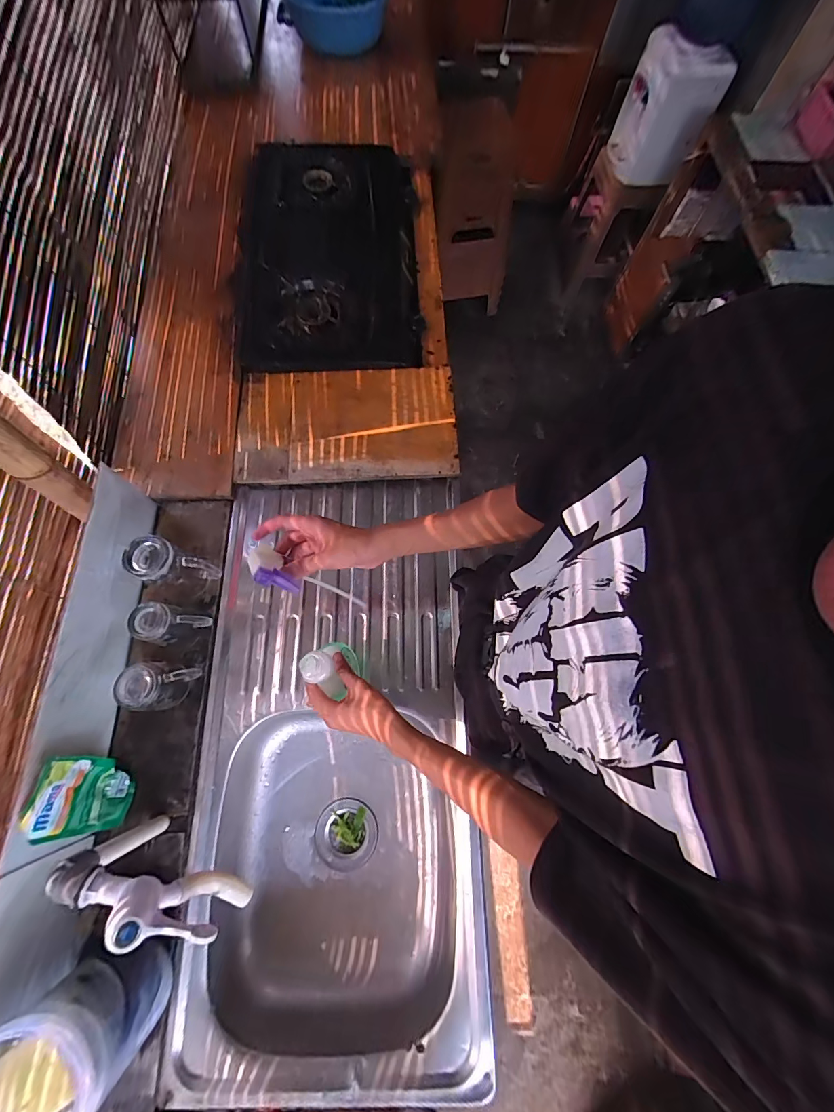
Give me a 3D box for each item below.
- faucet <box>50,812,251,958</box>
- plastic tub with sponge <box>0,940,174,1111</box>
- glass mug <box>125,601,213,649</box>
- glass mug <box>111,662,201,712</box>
[{"bbox_3d":[-0.275,0.342,0.404,0.174,0.161,0.048,18,72,4],"label":"faucet"},{"bbox_3d":[-0.393,0.558,0.440,0.134,0.158,0.127,1,72,-2],"label":"plastic tub with sponge"},{"bbox_3d":[-0.382,0.116,0.624,0.080,0.116,0.070,12,72,2],"label":"glass mug"},{"bbox_3d":[-0.384,0.197,0.589,0.083,0.079,0.068,5,72,0],"label":"glass mug"}]

